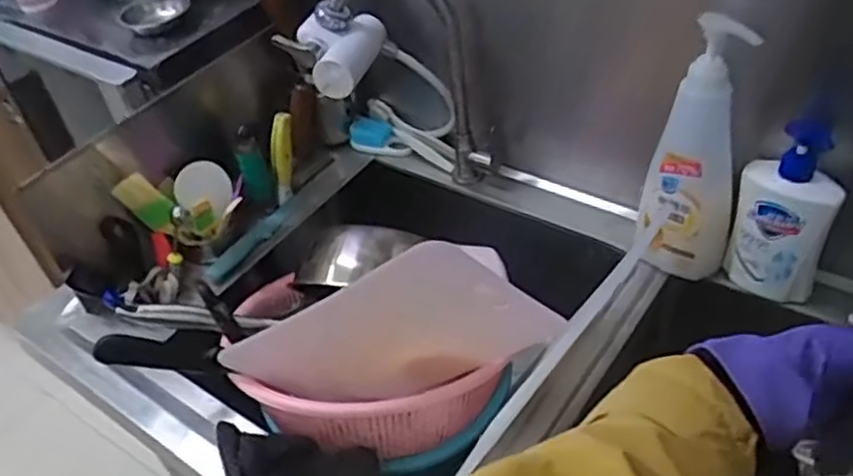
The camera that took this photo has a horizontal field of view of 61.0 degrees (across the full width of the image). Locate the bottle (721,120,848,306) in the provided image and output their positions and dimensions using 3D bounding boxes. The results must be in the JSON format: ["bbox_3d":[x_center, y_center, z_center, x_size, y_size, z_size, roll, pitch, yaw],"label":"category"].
[{"bbox_3d":[0.359,-0.025,0.724,0.088,0.189,0.055,25,52,30],"label":"bottle"}]

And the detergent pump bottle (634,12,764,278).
[{"bbox_3d":[0.272,-0.083,0.736,0.087,0.268,0.059,7,45,15],"label":"detergent pump bottle"}]

